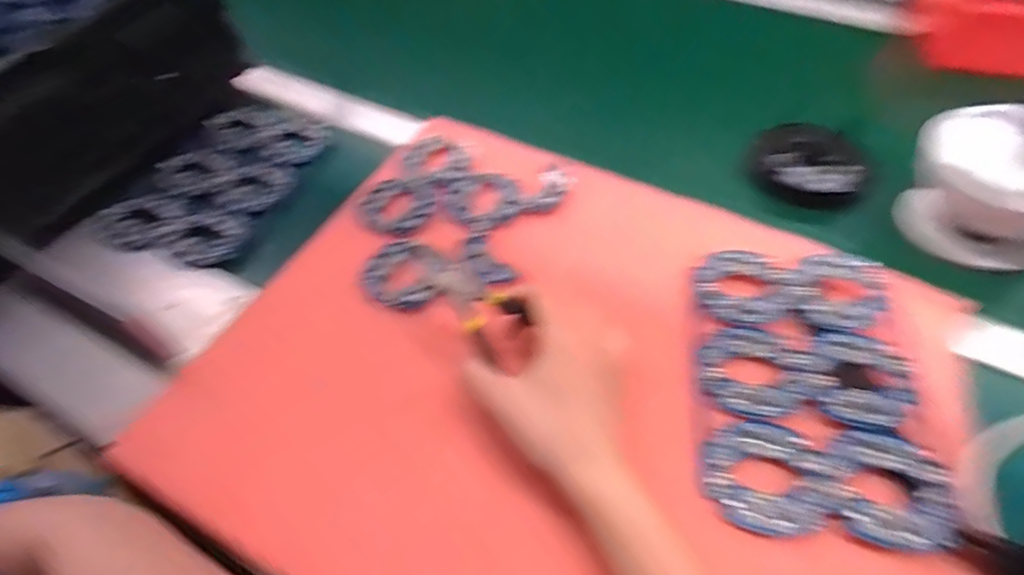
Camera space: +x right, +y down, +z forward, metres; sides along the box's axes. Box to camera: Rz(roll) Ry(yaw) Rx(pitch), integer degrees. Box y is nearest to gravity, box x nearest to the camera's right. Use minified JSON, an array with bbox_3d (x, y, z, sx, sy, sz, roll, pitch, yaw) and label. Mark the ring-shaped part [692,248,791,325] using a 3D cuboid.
[{"bbox_3d":[0.170,-0.002,0.409,0.063,0.006,0.068,-2,53,3],"label":"ring-shaped part"}]

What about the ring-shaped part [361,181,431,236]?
[{"bbox_3d":[-0.100,-0.070,0.479,0.058,0.006,0.067,-29,57,-17],"label":"ring-shaped part"}]

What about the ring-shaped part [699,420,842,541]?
[{"bbox_3d":[0.149,0.113,0.326,0.073,0.004,0.067,-2,53,3],"label":"ring-shaped part"}]

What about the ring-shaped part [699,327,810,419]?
[{"bbox_3d":[0.161,0.056,0.369,0.065,0.006,0.064,-2,53,3],"label":"ring-shaped part"}]

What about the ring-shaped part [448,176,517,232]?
[{"bbox_3d":[-0.024,-0.077,0.478,0.059,0.004,0.063,-2,53,3],"label":"ring-shaped part"}]

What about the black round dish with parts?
[{"bbox_3d":[0.268,-0.113,0.503,0.090,0.034,0.094,-2,53,3],"label":"black round dish with parts"}]

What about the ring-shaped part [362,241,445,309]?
[{"bbox_3d":[-0.085,-0.011,0.434,0.061,0.009,0.058,-2,53,3],"label":"ring-shaped part"}]

